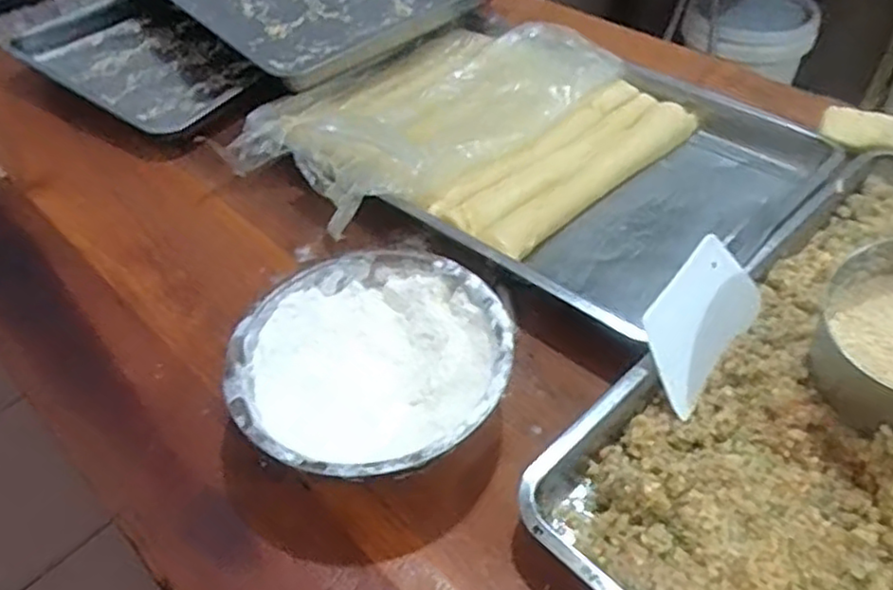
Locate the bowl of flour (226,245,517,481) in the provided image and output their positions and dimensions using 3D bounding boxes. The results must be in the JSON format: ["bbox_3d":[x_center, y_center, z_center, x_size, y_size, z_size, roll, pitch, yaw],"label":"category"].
[{"bbox_3d":[-0.060,0.064,0.580,0.214,0.078,0.218,-2,46,2],"label":"bowl of flour"}]

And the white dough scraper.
[{"bbox_3d":[0.215,0.019,0.586,0.140,0.091,0.007,-43,17,-25],"label":"white dough scraper"}]

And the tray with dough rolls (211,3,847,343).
[{"bbox_3d":[0.097,-0.174,0.806,0.553,0.064,0.444,29,55,28],"label":"tray with dough rolls"}]

